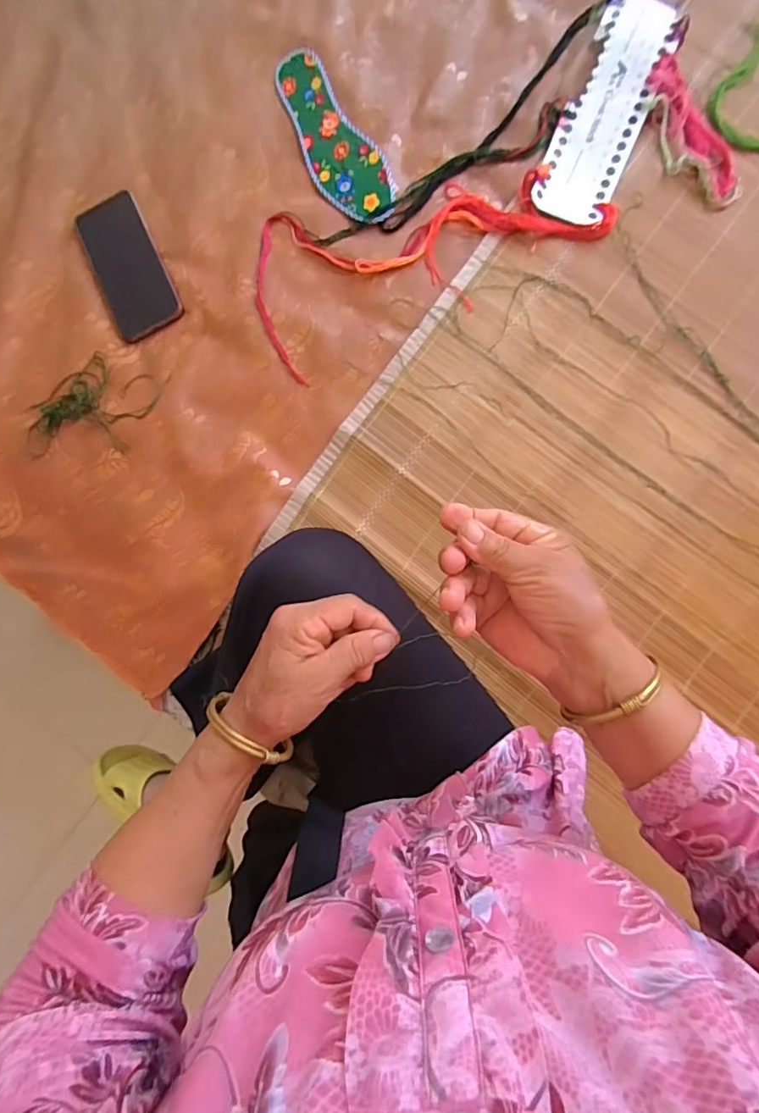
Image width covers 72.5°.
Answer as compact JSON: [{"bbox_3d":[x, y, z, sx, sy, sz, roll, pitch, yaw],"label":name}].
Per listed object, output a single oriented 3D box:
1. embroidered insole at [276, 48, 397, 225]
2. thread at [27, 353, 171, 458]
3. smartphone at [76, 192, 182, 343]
[{"bbox_3d":[-0.056,-0.461,0.571,0.073,0.008,0.217,-32,85,2],"label":"embroidered insole"},{"bbox_3d":[-0.321,-0.171,0.581,0.165,0.010,0.108,-1,86,4],"label":"thread"},{"bbox_3d":[-0.283,-0.326,0.580,0.075,0.006,0.157,-24,85,2],"label":"smartphone"}]

